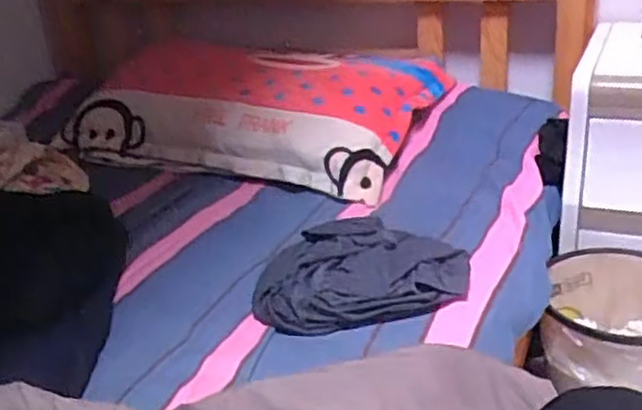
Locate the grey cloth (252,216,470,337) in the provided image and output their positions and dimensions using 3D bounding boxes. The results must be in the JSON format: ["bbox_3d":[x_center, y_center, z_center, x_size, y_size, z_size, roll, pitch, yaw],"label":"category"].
[{"bbox_3d":[0.047,0.077,0.916,0.259,0.056,0.189,-7,25,-4],"label":"grey cloth"}]

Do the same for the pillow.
[{"bbox_3d":[-0.163,-0.212,1.416,0.741,0.129,0.445,11,30,32],"label":"pillow"}]

